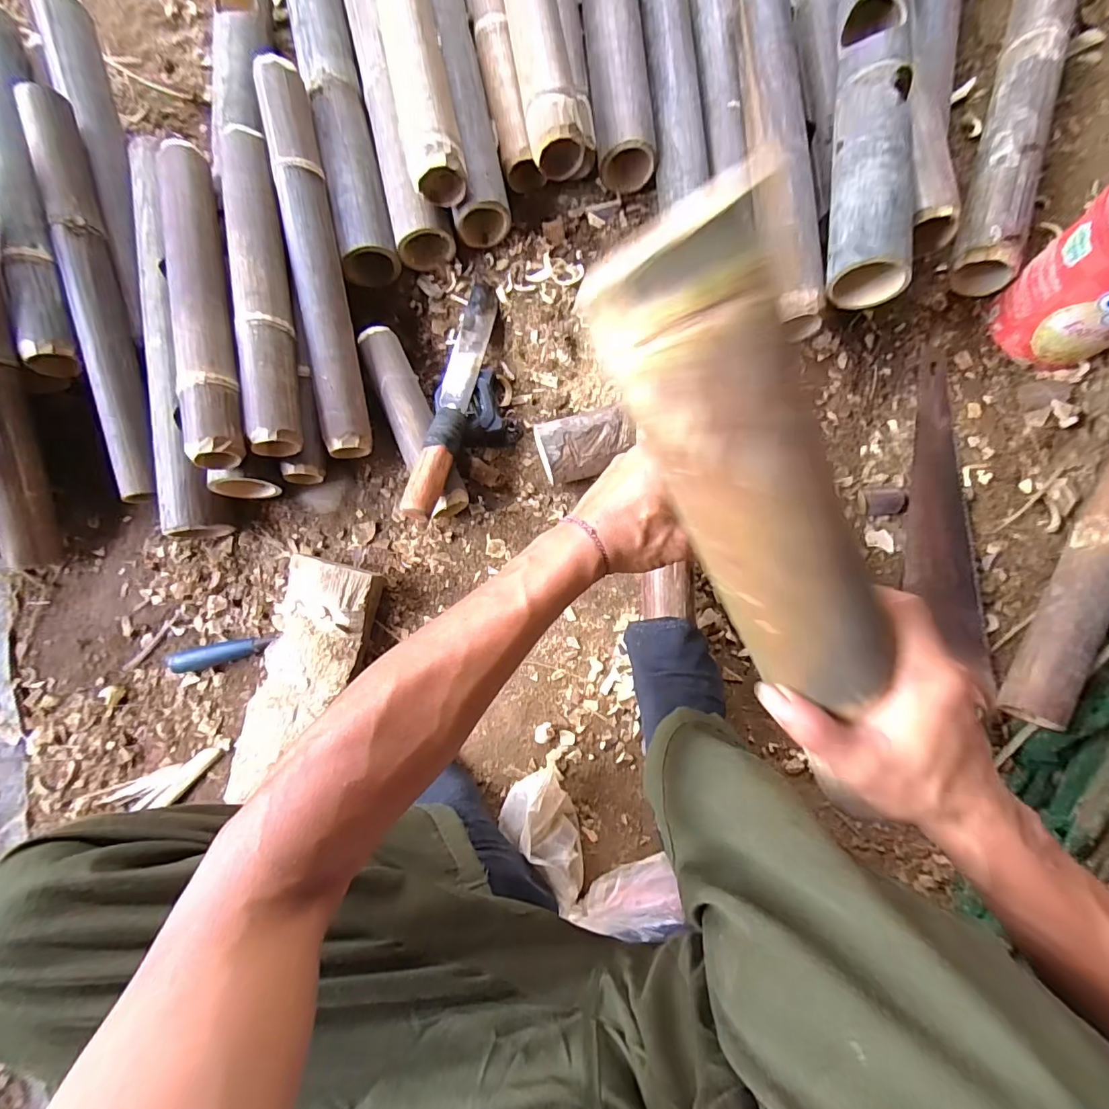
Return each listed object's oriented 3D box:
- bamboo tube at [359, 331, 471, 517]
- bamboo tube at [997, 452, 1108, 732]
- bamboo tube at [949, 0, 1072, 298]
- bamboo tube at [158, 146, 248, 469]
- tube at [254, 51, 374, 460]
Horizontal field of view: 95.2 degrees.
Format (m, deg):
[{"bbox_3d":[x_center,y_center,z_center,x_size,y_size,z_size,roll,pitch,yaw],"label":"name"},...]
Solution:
[{"bbox_3d":[-0.171,-0.163,0.621,0.058,0.057,0.242,-24,83,-2],"label":"bamboo tube"},{"bbox_3d":[0.602,0.017,0.568,0.061,0.061,0.335,26,84,4],"label":"bamboo tube"},{"bbox_3d":[0.604,-0.616,0.648,0.068,0.072,0.594,16,84,3],"label":"bamboo tube"},{"bbox_3d":[-0.394,-0.287,0.565,0.071,0.072,0.398,-13,83,-1],"label":"bamboo tube"},{"bbox_3d":[-0.283,-0.349,0.595,0.058,0.054,0.470,-11,83,0],"label":"tube"}]

